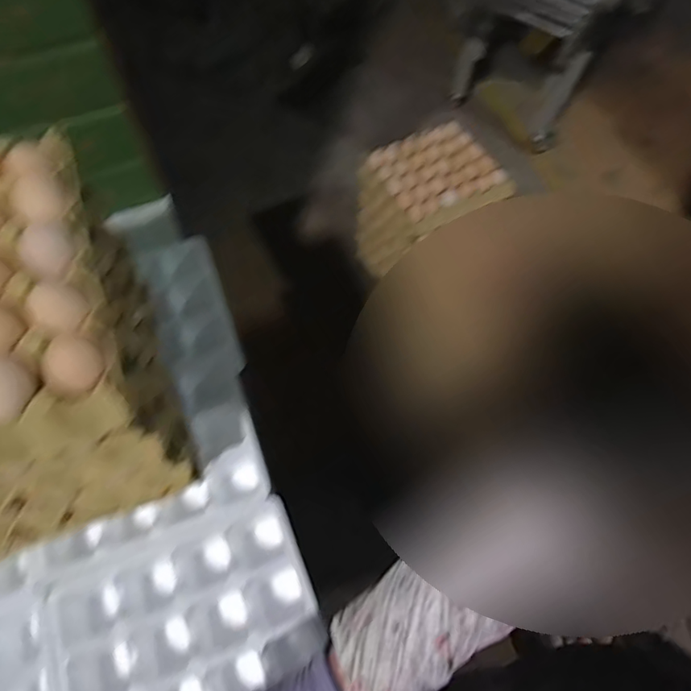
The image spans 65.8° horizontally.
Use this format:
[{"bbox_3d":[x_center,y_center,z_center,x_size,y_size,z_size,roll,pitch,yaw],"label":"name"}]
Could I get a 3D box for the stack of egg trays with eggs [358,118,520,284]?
[{"bbox_3d":[0.232,-0.381,1.547,0.315,0.340,0.306,-23,64,-16],"label":"stack of egg trays with eggs"}]

